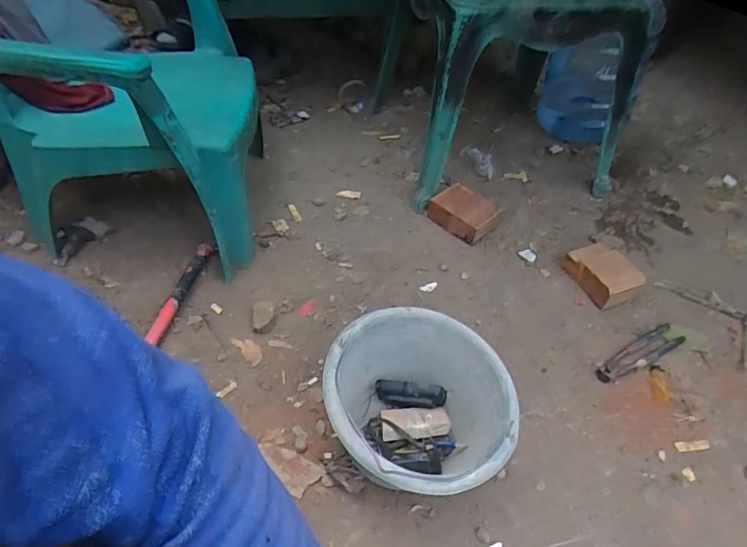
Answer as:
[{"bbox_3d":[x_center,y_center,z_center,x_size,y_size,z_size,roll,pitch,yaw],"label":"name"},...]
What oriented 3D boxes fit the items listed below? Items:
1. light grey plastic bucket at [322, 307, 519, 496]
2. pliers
[{"bbox_3d":[0.062,0.201,0.688,0.247,0.180,0.252,2,46,-2],"label":"light grey plastic bucket"},{"bbox_3d":[0.490,0.148,0.885,0.207,0.013,0.046,-20,51,-21],"label":"pliers"}]

